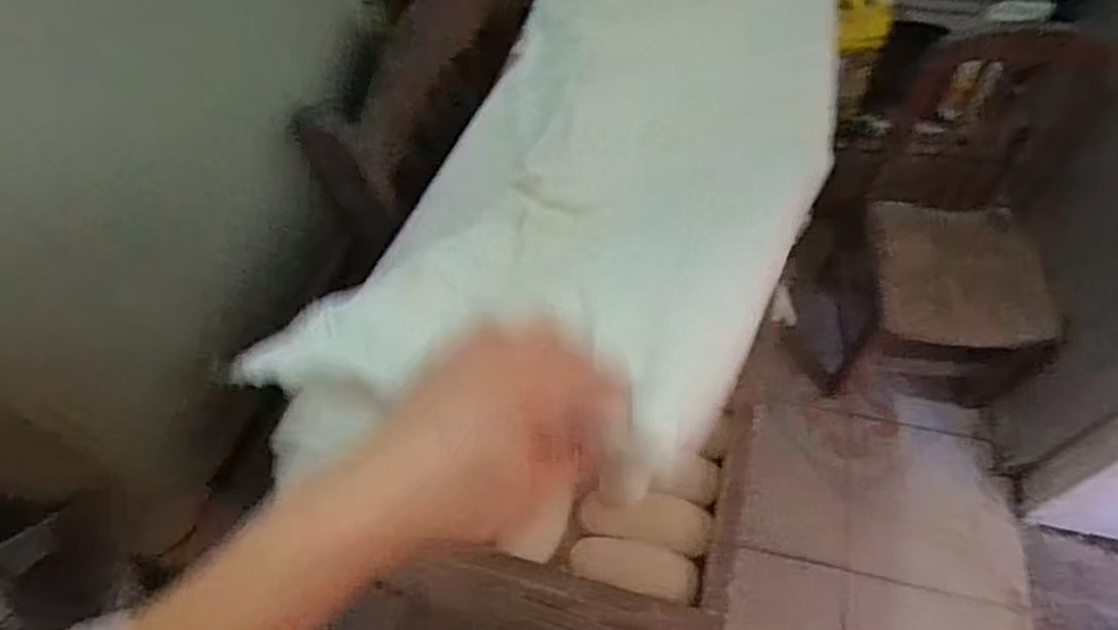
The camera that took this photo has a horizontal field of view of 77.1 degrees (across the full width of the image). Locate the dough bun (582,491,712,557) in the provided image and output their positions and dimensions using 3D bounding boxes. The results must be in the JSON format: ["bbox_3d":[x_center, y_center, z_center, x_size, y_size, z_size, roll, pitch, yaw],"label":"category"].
[{"bbox_3d":[0.068,0.156,0.538,0.096,0.030,0.037,8,59,8],"label":"dough bun"}]

